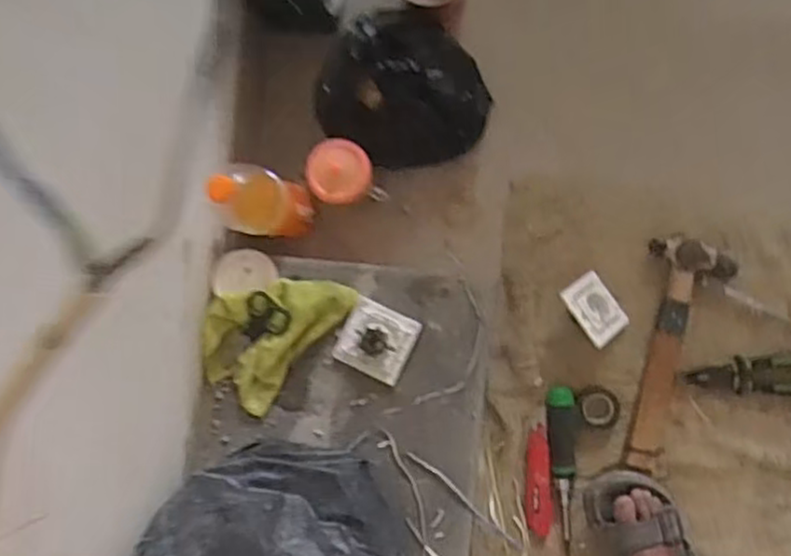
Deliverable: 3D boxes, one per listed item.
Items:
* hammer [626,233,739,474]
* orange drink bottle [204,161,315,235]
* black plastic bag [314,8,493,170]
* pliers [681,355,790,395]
[{"bbox_3d":[0.360,0.101,0.949,0.097,0.032,0.304,12,91,8],"label":"hammer"},{"bbox_3d":[-0.161,-0.094,0.922,0.081,0.192,0.080,12,91,8],"label":"orange drink bottle"},{"bbox_3d":[0.003,-0.250,0.955,0.232,0.163,0.190,-5,88,8],"label":"black plastic bag"},{"bbox_3d":[0.471,0.126,0.941,0.175,0.015,0.050,-3,88,8],"label":"pliers"}]

